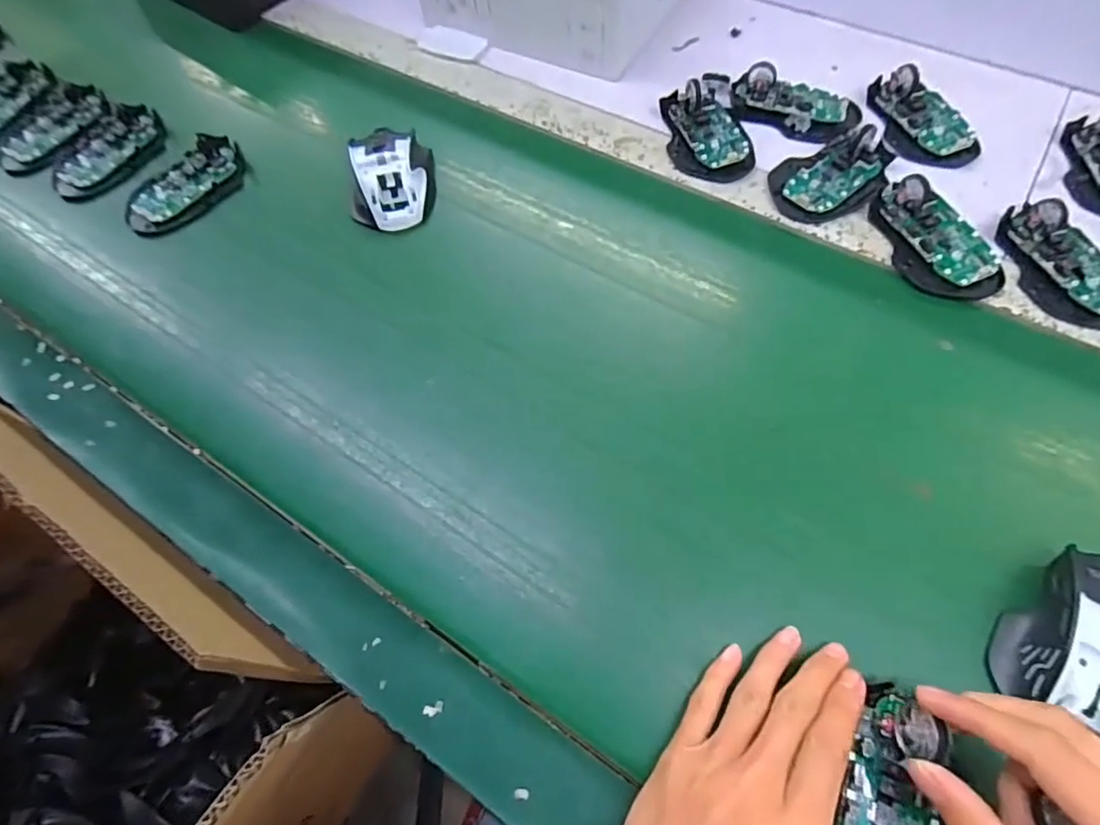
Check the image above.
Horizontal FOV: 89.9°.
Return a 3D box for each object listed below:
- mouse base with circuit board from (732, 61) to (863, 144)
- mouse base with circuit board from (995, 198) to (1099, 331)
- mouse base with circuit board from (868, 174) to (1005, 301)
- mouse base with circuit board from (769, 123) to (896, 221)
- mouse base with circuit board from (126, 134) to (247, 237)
[{"bbox_3d":[0.227,-0.288,0.504,0.114,0.029,0.063,22,67,13],"label":"mouse base with circuit board"},{"bbox_3d":[0.389,-0.114,0.409,0.068,0.025,0.109,-7,63,-1],"label":"mouse base with circuit board"},{"bbox_3d":[0.298,-0.140,0.424,0.065,0.029,0.112,-18,64,-6],"label":"mouse base with circuit board"},{"bbox_3d":[0.236,-0.205,0.463,0.106,0.024,0.073,-37,68,-15],"label":"mouse base with circuit board"},{"bbox_3d":[-0.327,-0.205,0.494,0.059,0.014,0.114,35,70,18],"label":"mouse base with circuit board"}]

